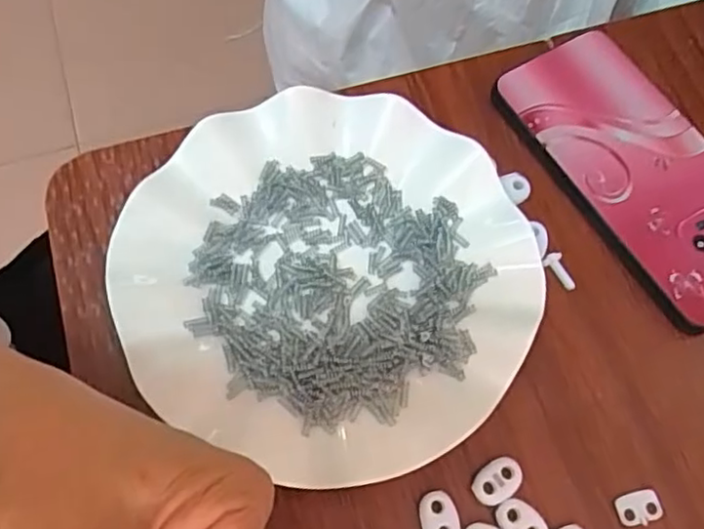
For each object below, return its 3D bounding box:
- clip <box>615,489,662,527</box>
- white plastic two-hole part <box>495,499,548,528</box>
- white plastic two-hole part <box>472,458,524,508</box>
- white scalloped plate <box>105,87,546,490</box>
[{"bbox_3d":[0.123,0.104,0.277,0.019,0.004,0.013,-13,68,-6],"label":"clip"},{"bbox_3d":[0.072,0.108,0.271,0.015,0.004,0.023,-41,74,-16],"label":"white plastic two-hole part"},{"bbox_3d":[0.062,0.093,0.278,0.023,0.004,0.015,-30,71,-12],"label":"white plastic two-hole part"},{"bbox_3d":[-0.010,0.004,0.304,0.181,0.023,0.178,0,68,-1],"label":"white scalloped plate"}]

